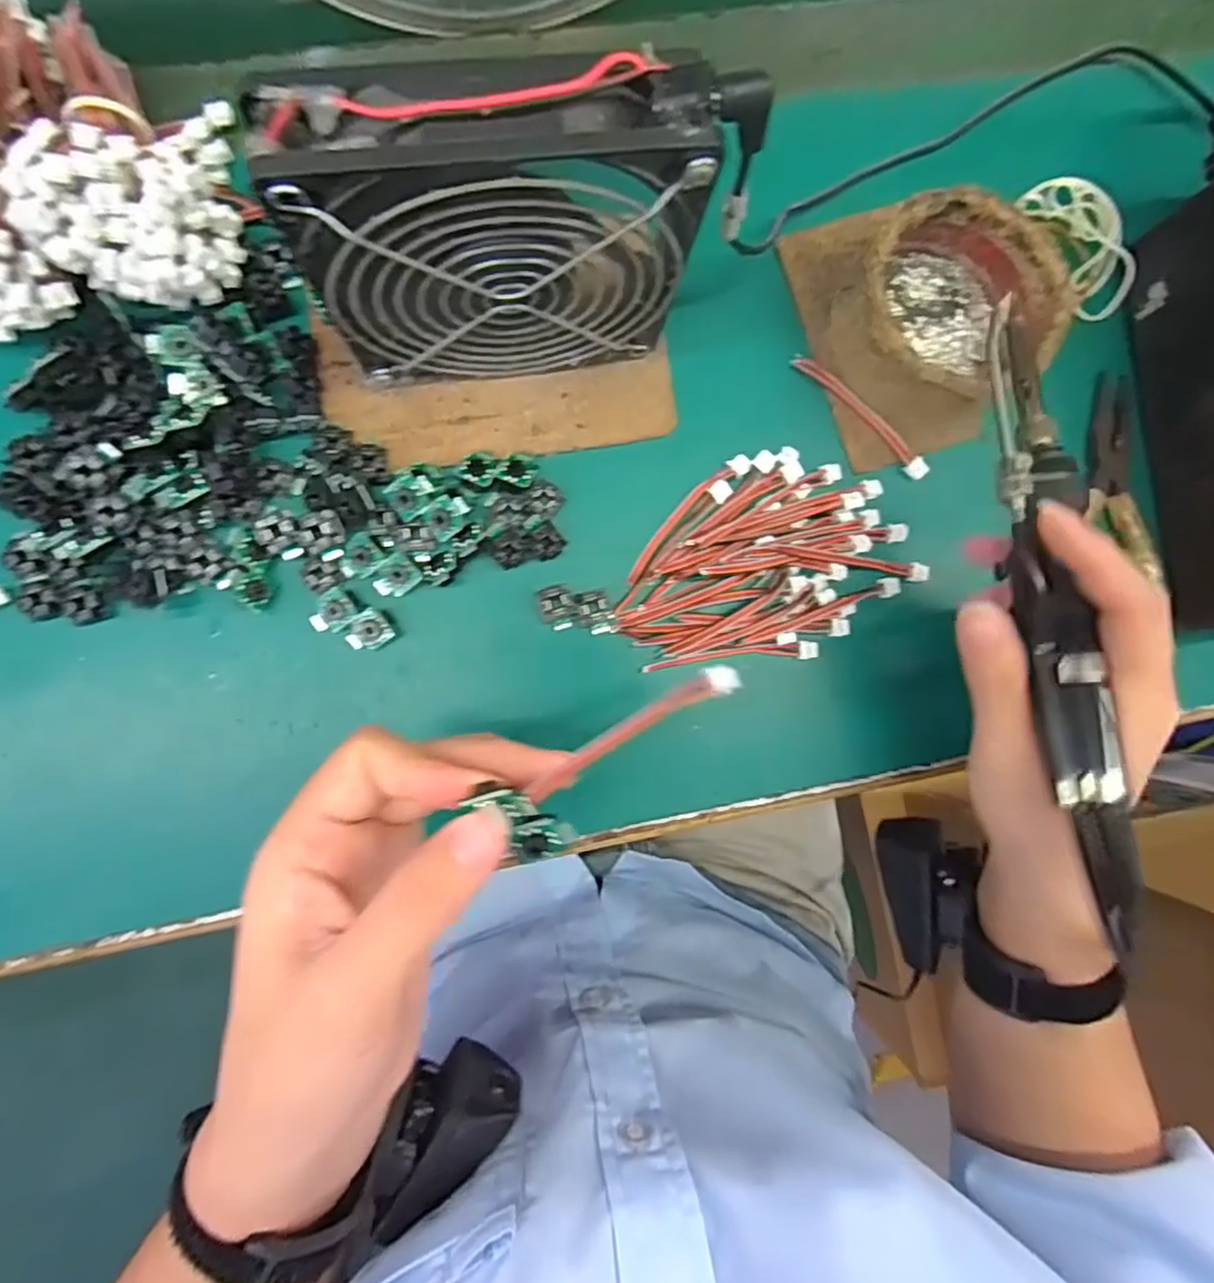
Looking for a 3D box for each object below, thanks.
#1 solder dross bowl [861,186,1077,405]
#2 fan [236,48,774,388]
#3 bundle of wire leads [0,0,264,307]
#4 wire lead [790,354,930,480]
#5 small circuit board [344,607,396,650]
[{"bbox_3d":[0.141,-0.139,0.279,0.080,0.044,0.078,0,90,-6],"label":"solder dross bowl"},{"bbox_3d":[-0.030,-0.125,0.220,0.122,0.129,0.029,-7,90,-6],"label":"fan"},{"bbox_3d":[-0.169,-0.178,0.240,0.063,0.037,0.097,-1,90,-6],"label":"bundle of wire leads"},{"bbox_3d":[0.111,-0.100,0.295,0.076,0.007,0.008,41,86,-4],"label":"wire lead"},{"bbox_3d":[-0.096,-0.004,0.268,0.019,0.007,0.015,-36,93,-5],"label":"small circuit board"}]

